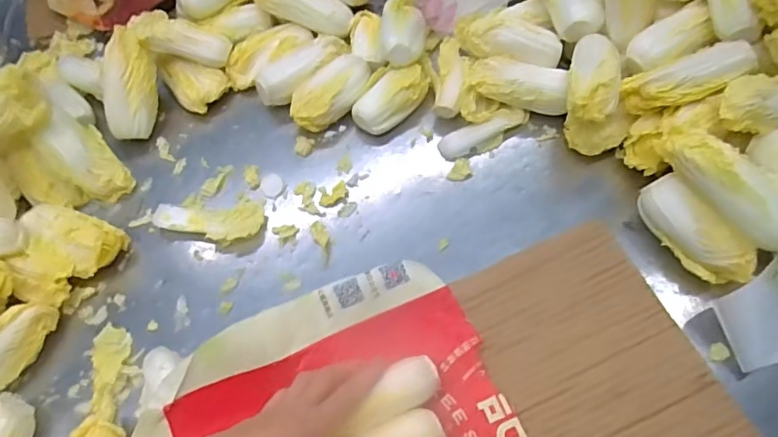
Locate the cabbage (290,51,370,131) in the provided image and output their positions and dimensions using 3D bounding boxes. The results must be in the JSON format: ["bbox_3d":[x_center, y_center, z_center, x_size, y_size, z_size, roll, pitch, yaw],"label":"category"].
[{"bbox_3d":[-0.065,-0.139,0.601,0.102,0.044,0.060,-38,66,-15],"label":"cabbage"}]

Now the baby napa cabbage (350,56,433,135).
[{"bbox_3d":[0.006,-0.138,0.594,0.104,0.047,0.052,-36,66,-15],"label":"baby napa cabbage"}]

